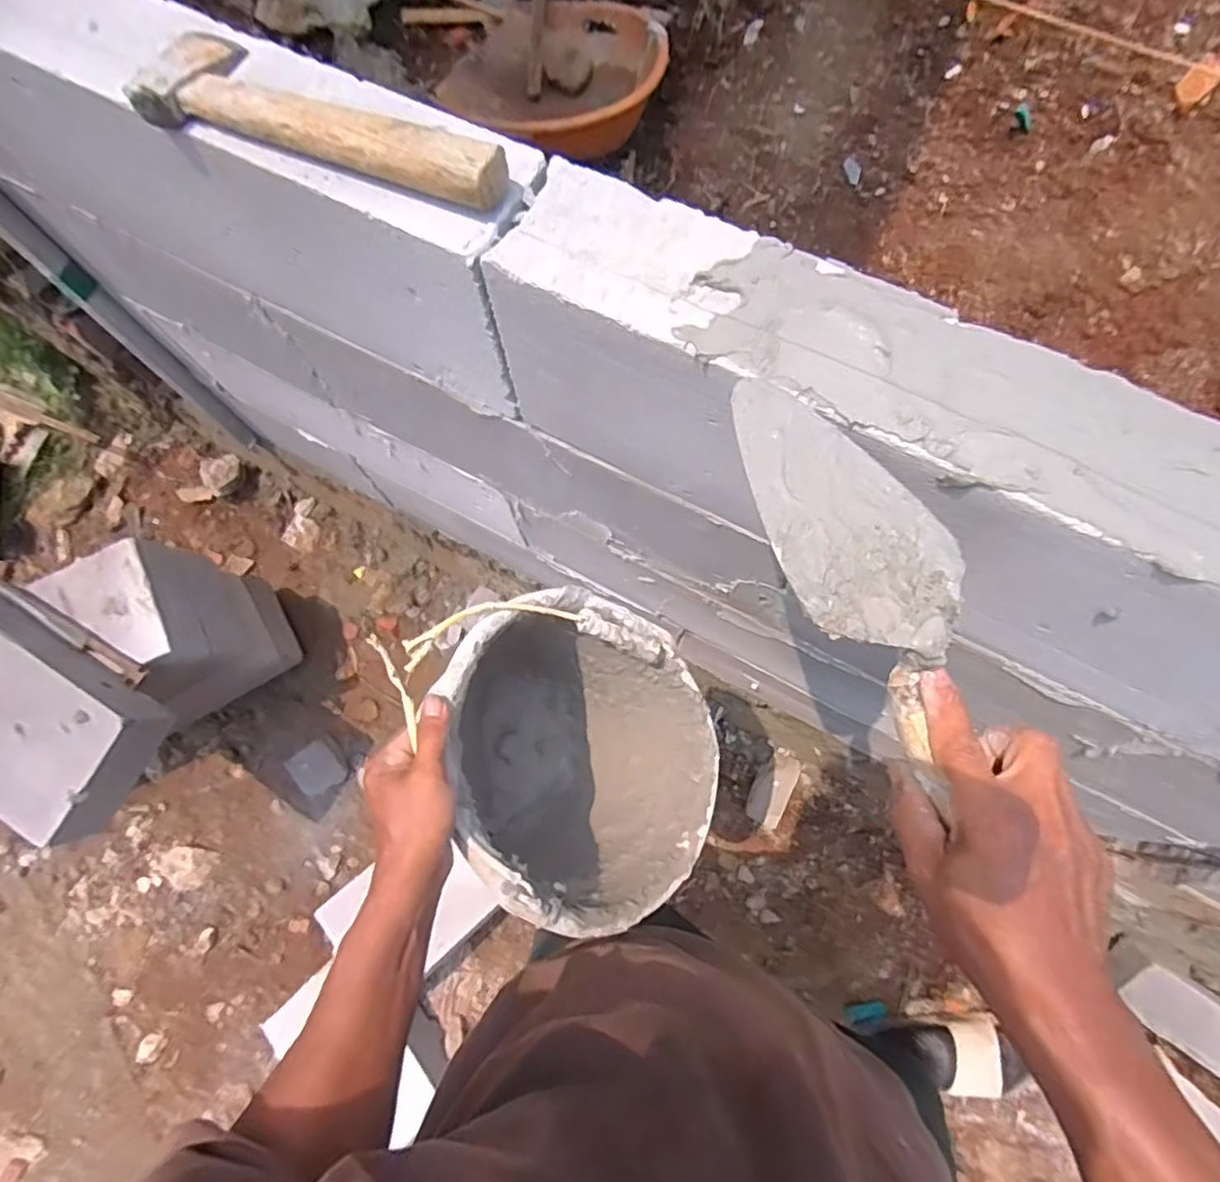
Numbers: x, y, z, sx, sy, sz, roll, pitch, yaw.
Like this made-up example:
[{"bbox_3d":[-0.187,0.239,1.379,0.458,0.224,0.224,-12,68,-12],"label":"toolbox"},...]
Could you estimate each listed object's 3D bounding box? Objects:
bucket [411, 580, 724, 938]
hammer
[{"bbox_3d":[-0.064,0.152,0.619,0.279,0.223,0.279,8,77,-36],"label":"bucket"},{"bbox_3d":[-0.188,-0.325,0.431,0.268,0.030,0.082,20,75,8],"label":"hammer"}]

